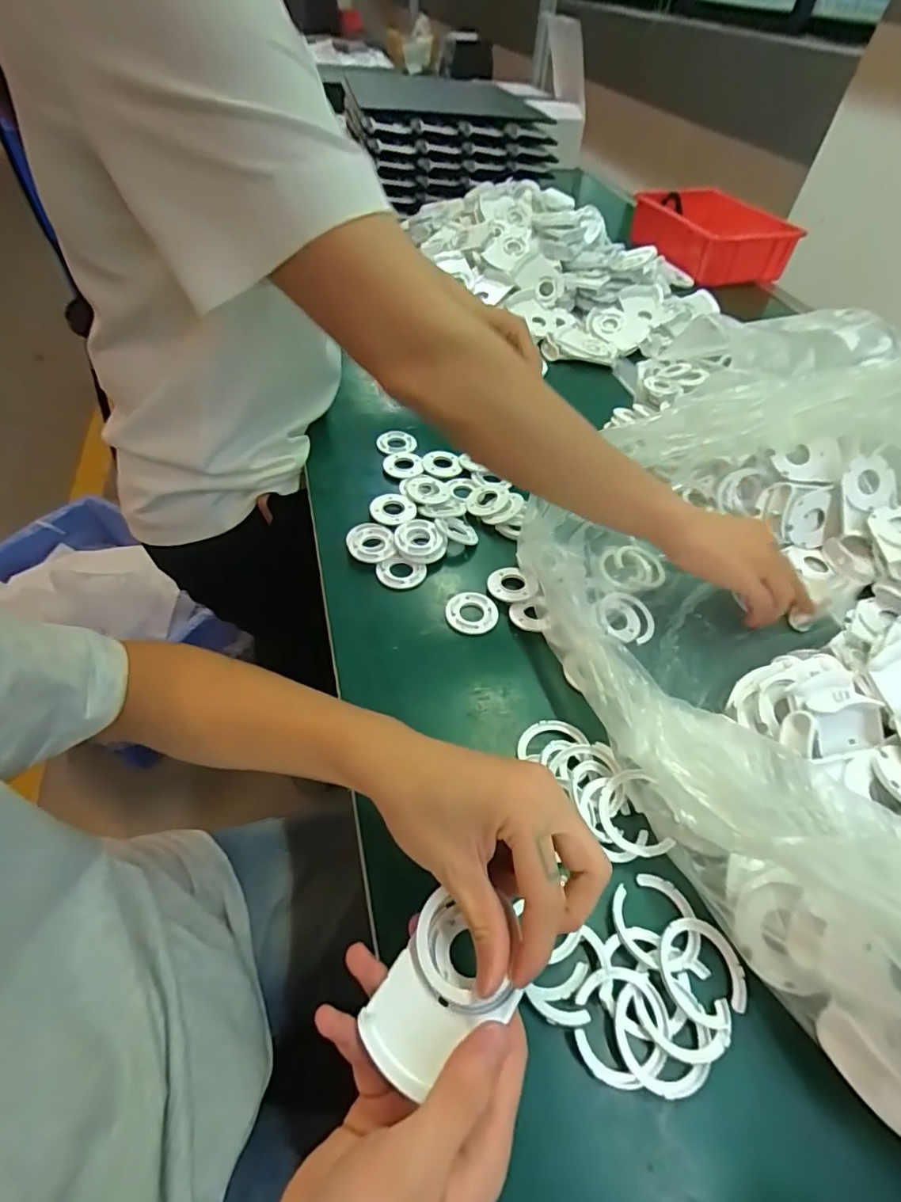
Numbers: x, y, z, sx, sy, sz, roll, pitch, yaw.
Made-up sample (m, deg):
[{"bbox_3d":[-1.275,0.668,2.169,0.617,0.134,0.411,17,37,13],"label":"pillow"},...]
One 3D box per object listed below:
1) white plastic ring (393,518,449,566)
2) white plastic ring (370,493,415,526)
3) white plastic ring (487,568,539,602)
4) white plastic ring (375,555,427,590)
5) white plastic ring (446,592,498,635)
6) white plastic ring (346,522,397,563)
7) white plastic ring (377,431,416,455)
[{"bbox_3d":[-0.027,-0.055,0.498,0.047,0.012,0.049,2,50,-3],"label":"white plastic ring"},{"bbox_3d":[-0.057,-0.090,0.530,0.043,0.008,0.043,2,50,-3],"label":"white plastic ring"},{"bbox_3d":[0.055,-0.015,0.479,0.042,0.009,0.040,2,50,-3],"label":"white plastic ring"},{"bbox_3d":[-0.045,-0.025,0.482,0.040,0.007,0.036,23,52,14],"label":"white plastic ring"},{"bbox_3d":[0.019,0.009,0.458,0.043,0.004,0.041,2,50,-3],"label":"white plastic ring"},{"bbox_3d":[-0.074,-0.055,0.500,0.042,0.010,0.053,-7,51,-11],"label":"white plastic ring"},{"bbox_3d":[-0.061,-0.180,0.611,0.042,0.004,0.044,2,50,-3],"label":"white plastic ring"}]

